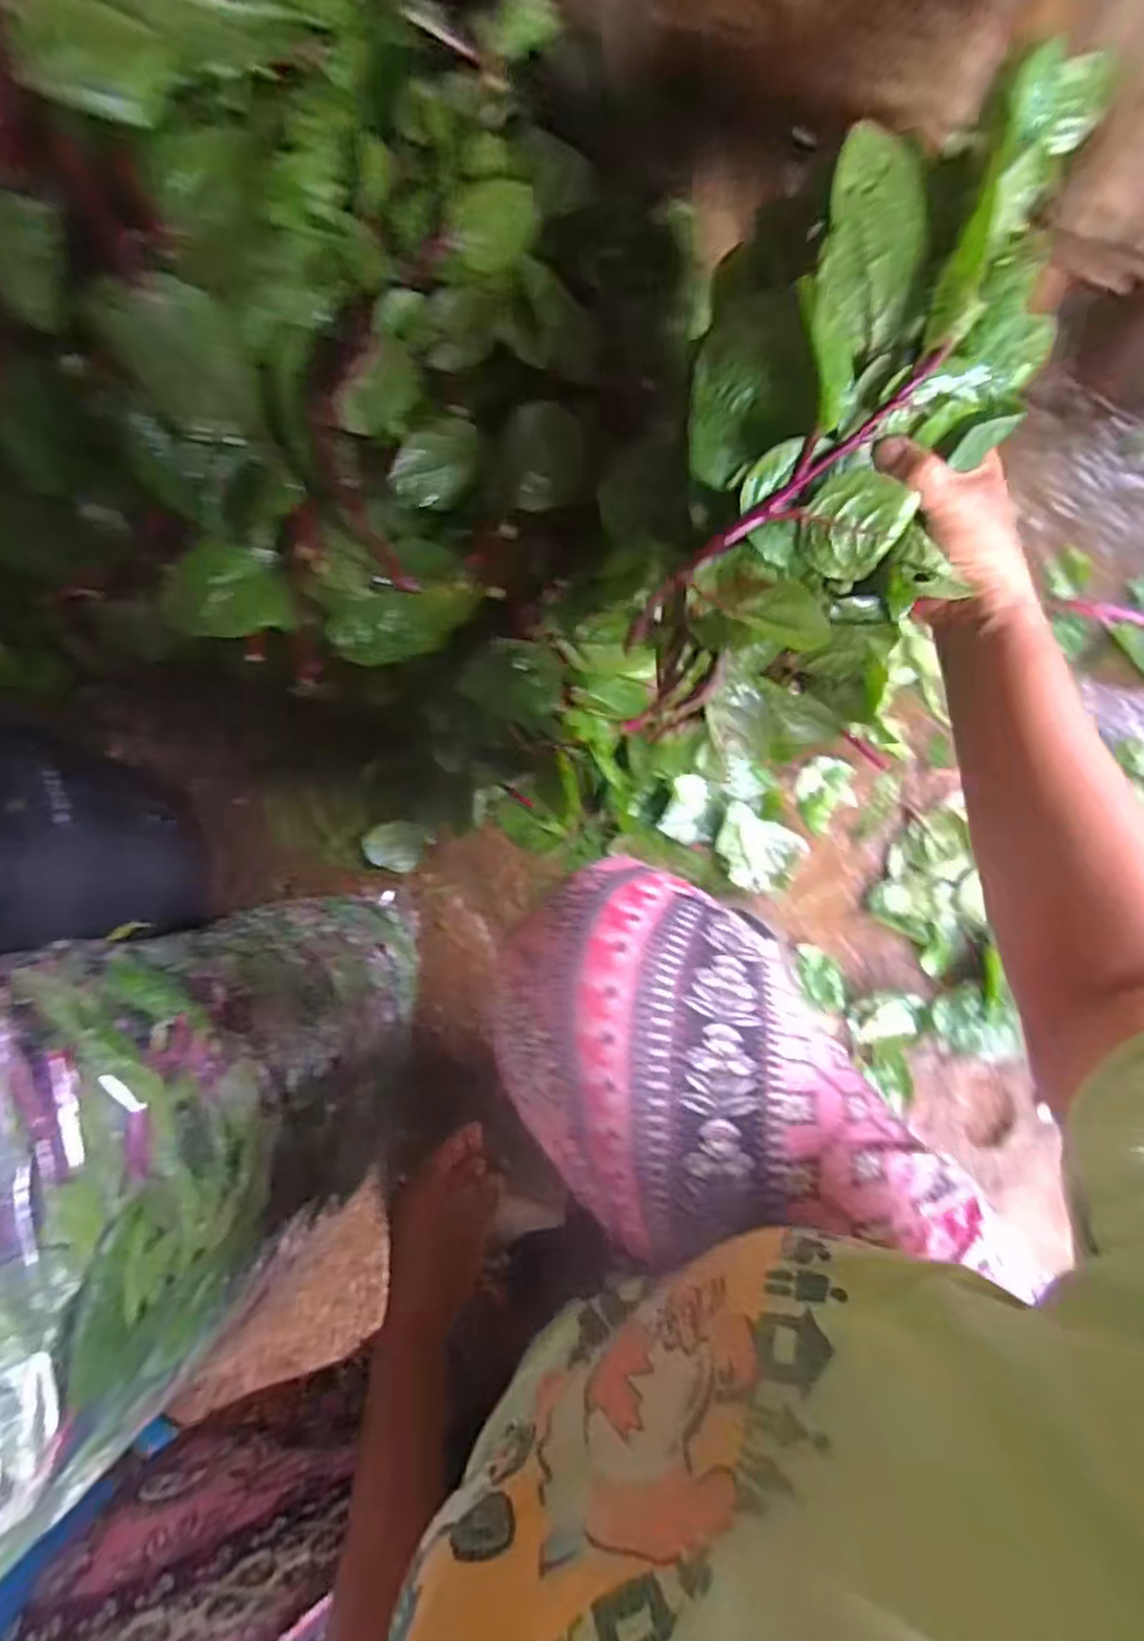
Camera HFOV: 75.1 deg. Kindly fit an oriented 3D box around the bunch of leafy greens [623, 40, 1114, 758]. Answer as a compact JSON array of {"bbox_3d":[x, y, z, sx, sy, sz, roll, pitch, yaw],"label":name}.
[{"bbox_3d":[0.141,-0.205,0.410,0.170,0.111,0.350,23,108,7],"label":"bunch of leafy greens"}]

